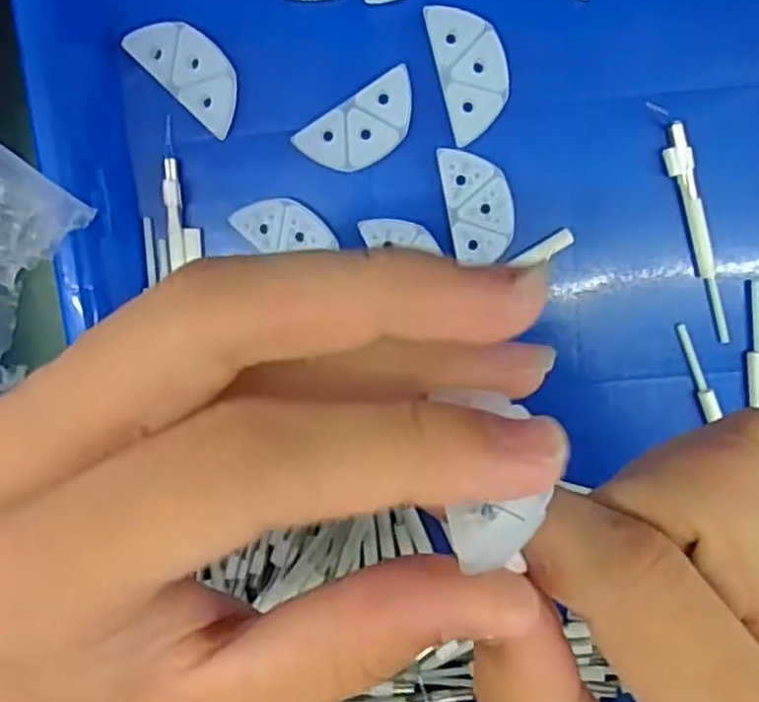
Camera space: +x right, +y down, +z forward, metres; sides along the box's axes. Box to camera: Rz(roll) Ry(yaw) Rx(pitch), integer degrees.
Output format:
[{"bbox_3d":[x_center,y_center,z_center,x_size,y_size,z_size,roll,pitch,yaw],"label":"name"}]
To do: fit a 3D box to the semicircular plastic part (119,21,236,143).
[{"bbox_3d":[-0.057,-0.085,0.221,0.038,0.004,0.019,44,99,-5],"label":"semicircular plastic part"}]

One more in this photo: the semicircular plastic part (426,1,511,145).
[{"bbox_3d":[0.028,-0.084,0.220,0.019,0.004,0.038,-15,99,5],"label":"semicircular plastic part"}]

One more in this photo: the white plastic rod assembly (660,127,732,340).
[{"bbox_3d":[0.099,-0.035,0.228,0.007,0.004,0.069,-19,98,5],"label":"white plastic rod assembly"}]

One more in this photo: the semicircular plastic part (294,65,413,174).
[{"bbox_3d":[-0.005,-0.067,0.224,0.038,0.004,0.019,-31,97,7],"label":"semicircular plastic part"}]

